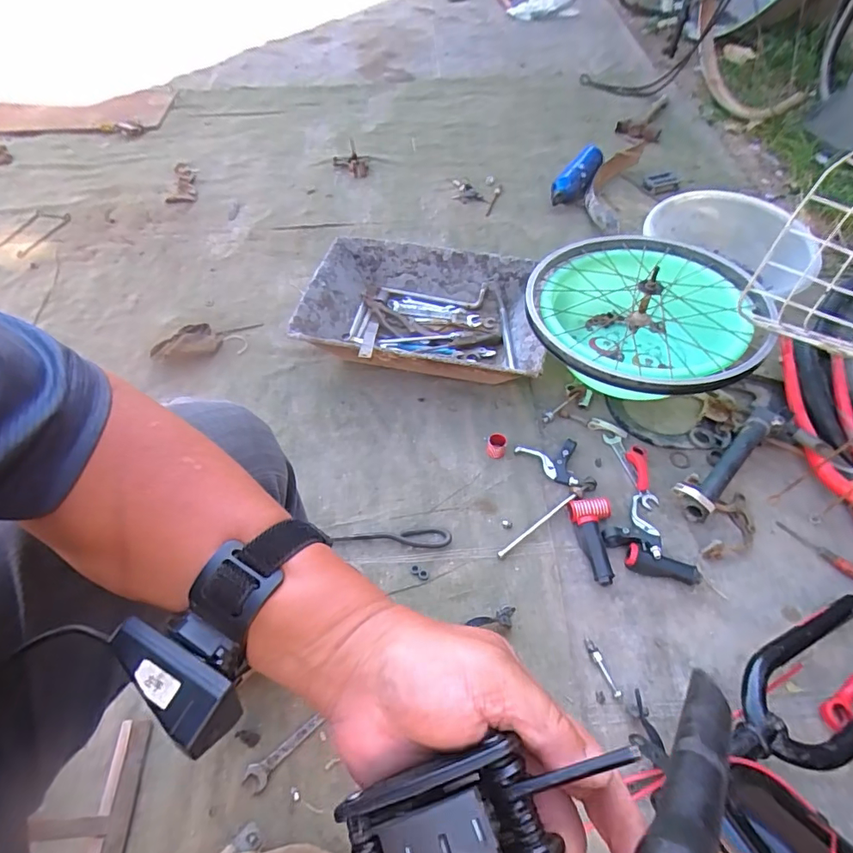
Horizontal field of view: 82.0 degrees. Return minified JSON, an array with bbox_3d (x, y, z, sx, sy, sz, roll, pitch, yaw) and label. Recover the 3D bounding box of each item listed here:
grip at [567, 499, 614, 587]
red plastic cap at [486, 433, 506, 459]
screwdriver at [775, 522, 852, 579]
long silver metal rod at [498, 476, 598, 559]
[{"bbox_3d":[0.268,0.175,0.767,0.061,0.032,0.133,-6,54,-1],"label":"grip"},{"bbox_3d":[0.125,0.034,0.876,0.032,0.028,0.036,8,55,9],"label":"red plastic cap"},{"bbox_3d":[0.606,0.190,0.740,0.024,0.019,0.140,-32,59,-19],"label":"screwdriver"},{"bbox_3d":[0.198,0.145,0.803,0.211,0.017,0.021,-31,59,-18],"label":"long silver metal rod"}]

